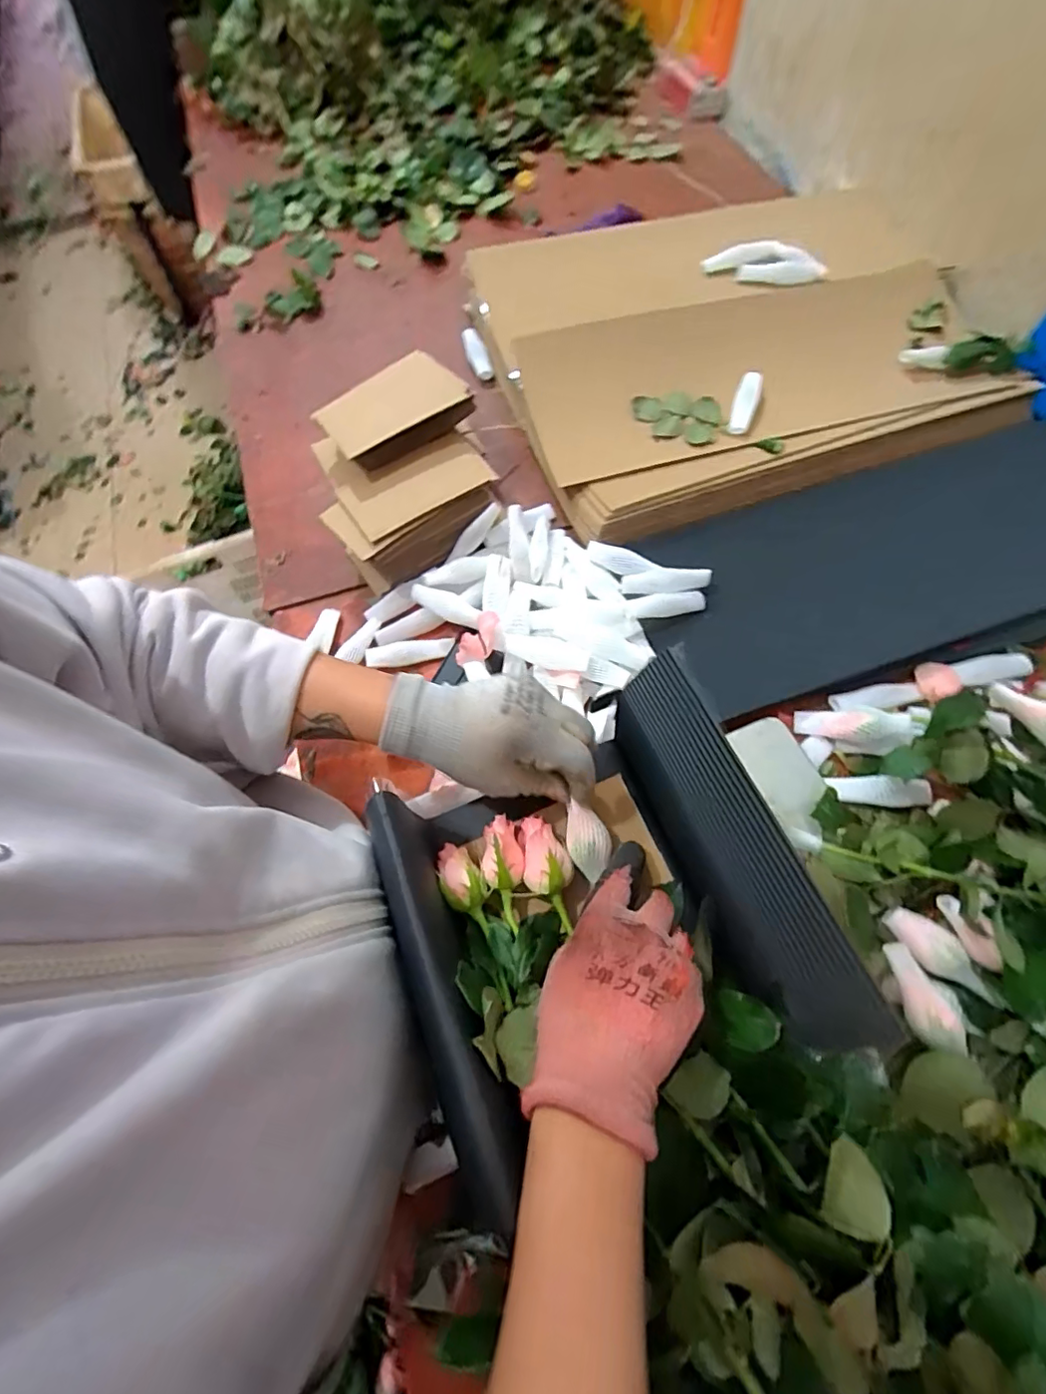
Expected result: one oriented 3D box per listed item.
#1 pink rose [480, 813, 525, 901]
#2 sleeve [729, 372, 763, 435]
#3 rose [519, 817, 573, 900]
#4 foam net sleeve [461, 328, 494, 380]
[{"bbox_3d":[-0.013,0.103,0.363,0.026,0.024,0.051,-2,66,2],"label":"pink rose"},{"bbox_3d":[0.248,-0.329,0.619,0.026,0.019,0.089,22,68,11],"label":"sleeve"},{"bbox_3d":[0.015,0.103,0.364,0.032,0.027,0.049,-7,66,-1],"label":"rose"},{"bbox_3d":[-0.061,-0.460,0.742,0.023,0.018,0.094,-17,66,-5],"label":"foam net sleeve"}]

